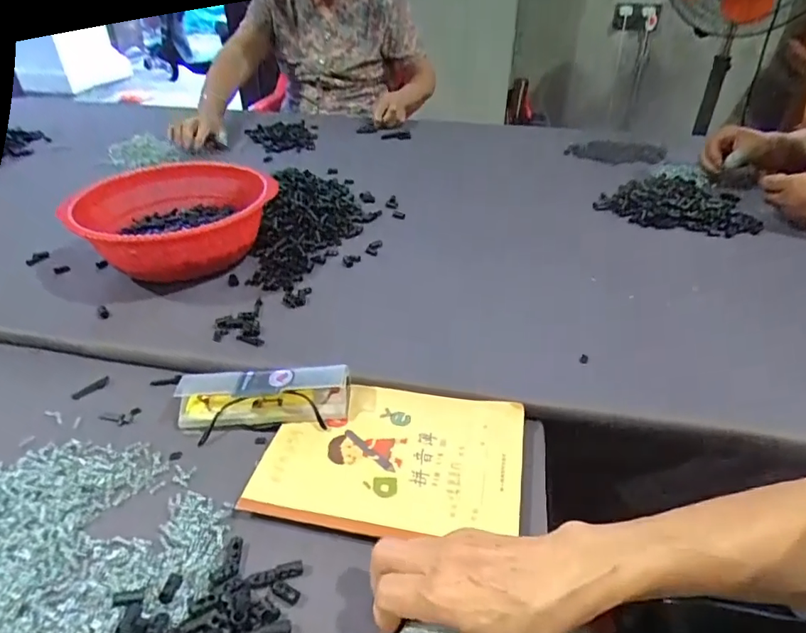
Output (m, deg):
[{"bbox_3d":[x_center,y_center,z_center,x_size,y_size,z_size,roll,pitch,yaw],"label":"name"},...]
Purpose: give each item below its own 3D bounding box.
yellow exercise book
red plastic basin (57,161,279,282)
[{"bbox_3d":[-0.008,0.112,0.422,0.205,0.006,0.141,6,38,10],"label":"yellow exercise book"},{"bbox_3d":[-0.290,-0.111,0.649,0.250,0.093,0.215,-9,38,-10],"label":"red plastic basin"}]

